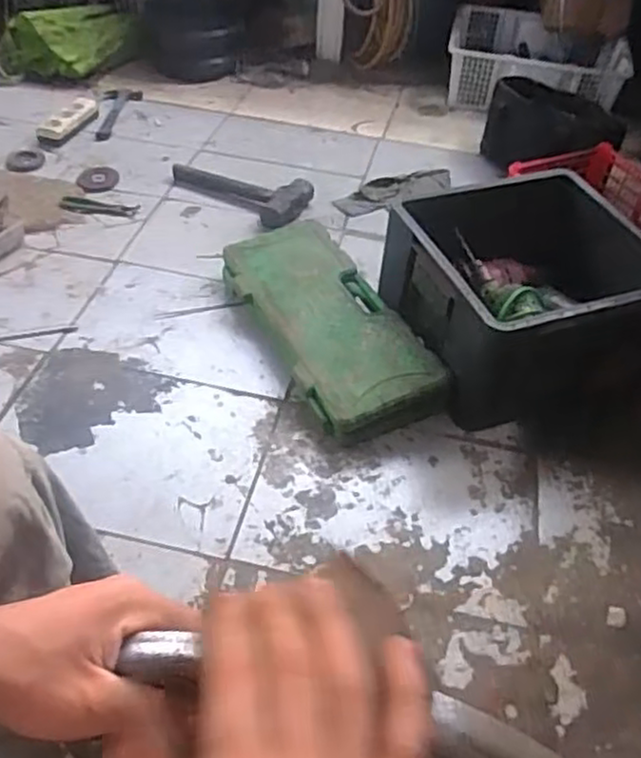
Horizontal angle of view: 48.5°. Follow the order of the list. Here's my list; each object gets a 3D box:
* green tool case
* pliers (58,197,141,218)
[{"bbox_3d":[0.005,-0.097,1.245,0.207,0.092,0.494,-17,49,-21],"label":"green tool case"},{"bbox_3d":[-0.482,-0.381,1.561,0.172,0.014,0.061,3,44,-2],"label":"pliers"}]

